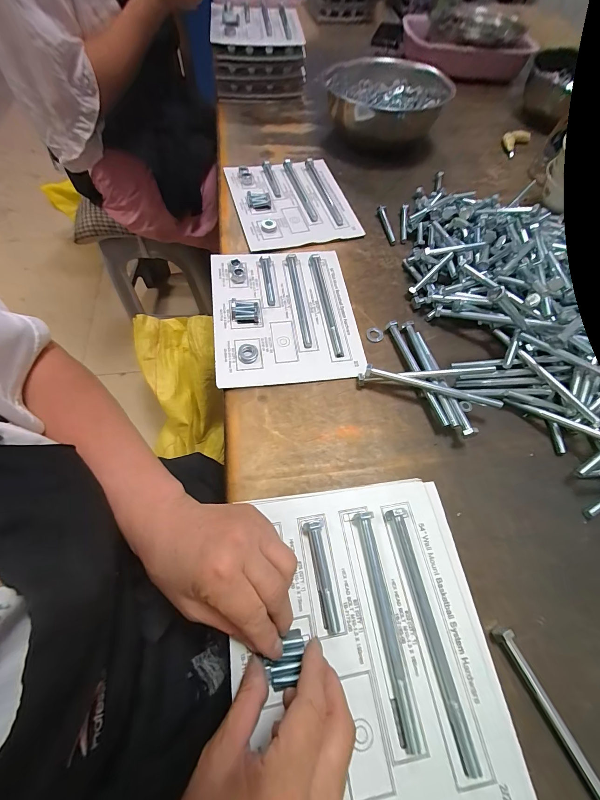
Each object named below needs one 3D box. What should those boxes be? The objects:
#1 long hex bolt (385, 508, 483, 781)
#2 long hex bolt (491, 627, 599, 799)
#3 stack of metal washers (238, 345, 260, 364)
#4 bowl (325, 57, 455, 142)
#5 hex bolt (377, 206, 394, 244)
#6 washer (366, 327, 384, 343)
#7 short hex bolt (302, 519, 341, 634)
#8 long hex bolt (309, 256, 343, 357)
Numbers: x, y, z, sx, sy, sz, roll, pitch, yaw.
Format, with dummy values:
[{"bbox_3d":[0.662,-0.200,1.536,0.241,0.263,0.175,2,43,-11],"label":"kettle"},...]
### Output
[{"bbox_3d":[0.103,0.173,0.244,0.018,0.012,0.169,-9,64,-8],"label":"long hex bolt"},{"bbox_3d":[0.210,0.268,0.238,0.013,0.019,0.167,-22,66,-15],"label":"long hex bolt"},{"bbox_3d":[-0.064,-0.057,0.389,0.023,0.011,0.022,-2,63,-5],"label":"stack of metal washers"},{"bbox_3d":[0.172,-0.630,0.657,0.223,0.086,0.226,2,63,-3],"label":"bowl"},{"bbox_3d":[0.142,-0.291,0.513,0.013,0.017,0.077,-6,63,-7],"label":"hex bolt"},{"bbox_3d":[0.103,-0.090,0.423,0.023,0.004,0.023,2,63,-3],"label":"washer"},{"bbox_3d":[0.017,0.141,0.255,0.017,0.012,0.081,-5,63,-7],"label":"short hex bolt"},{"bbox_3d":[0.036,-0.137,0.429,0.014,0.009,0.182,-7,63,-7],"label":"long hex bolt"}]

